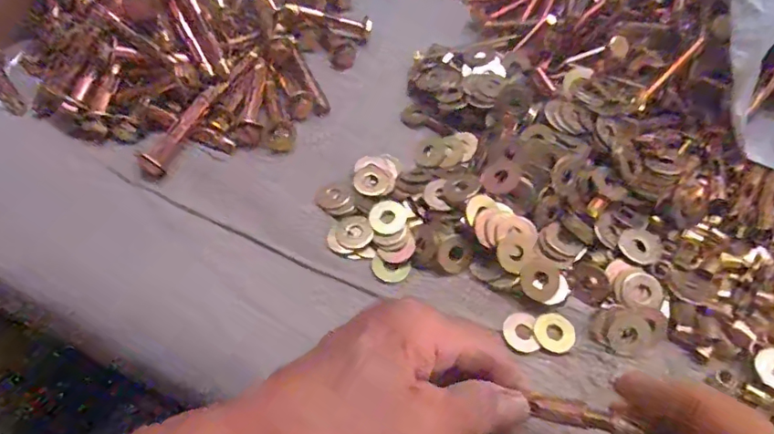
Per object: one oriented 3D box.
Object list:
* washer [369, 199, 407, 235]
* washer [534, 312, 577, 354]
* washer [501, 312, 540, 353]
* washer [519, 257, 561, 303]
[{"bbox_3d":[0.000,0.000,0.294,0.020,0.004,0.021,0,56,0],"label":"washer"},{"bbox_3d":[0.085,0.058,0.264,0.020,0.004,0.021,0,56,0],"label":"washer"},{"bbox_3d":[0.068,0.058,0.264,0.018,0.004,0.022,-2,56,-1],"label":"washer"},{"bbox_3d":[0.079,0.032,0.271,0.021,0.004,0.022,28,84,-2],"label":"washer"}]

